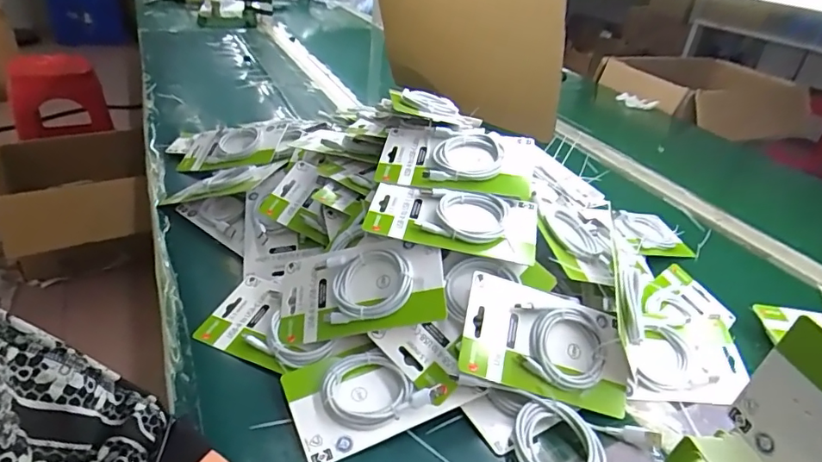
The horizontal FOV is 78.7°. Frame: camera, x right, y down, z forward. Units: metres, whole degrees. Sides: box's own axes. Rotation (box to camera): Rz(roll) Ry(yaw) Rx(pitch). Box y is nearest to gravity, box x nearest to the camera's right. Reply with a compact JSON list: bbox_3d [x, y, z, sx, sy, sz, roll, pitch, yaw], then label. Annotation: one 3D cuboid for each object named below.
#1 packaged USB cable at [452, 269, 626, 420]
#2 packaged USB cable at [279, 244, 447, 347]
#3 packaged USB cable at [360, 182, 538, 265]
[{"bbox_3d":[0.133,0.109,0.485,0.171,0.014,0.099,18,67,-9],"label":"packaged USB cable"},{"bbox_3d":[-0.057,0.059,0.516,0.178,0.018,0.095,-12,59,14],"label":"packaged USB cable"},{"bbox_3d":[0.043,-0.010,0.540,0.180,0.026,0.087,9,45,4],"label":"packaged USB cable"}]

